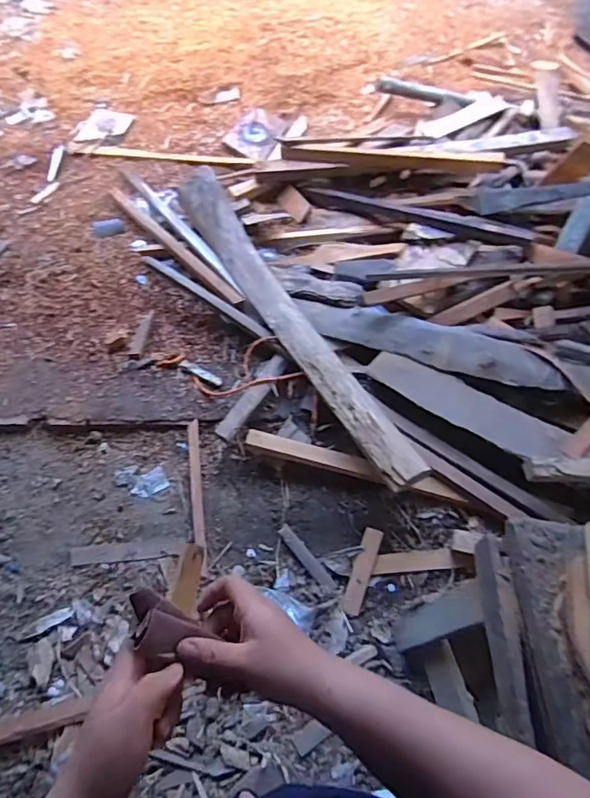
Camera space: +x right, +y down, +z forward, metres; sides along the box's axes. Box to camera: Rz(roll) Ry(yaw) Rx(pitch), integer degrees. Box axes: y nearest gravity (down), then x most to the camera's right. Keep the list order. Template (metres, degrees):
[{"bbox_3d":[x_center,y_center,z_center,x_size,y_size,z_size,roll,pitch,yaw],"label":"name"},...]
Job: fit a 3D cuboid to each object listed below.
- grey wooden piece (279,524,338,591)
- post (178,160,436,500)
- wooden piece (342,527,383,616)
[{"bbox_3d":[0.034,0.433,1.466,0.035,0.017,0.214,-33,63,-22],"label":"grey wooden piece"},{"bbox_3d":[-0.038,-0.283,1.692,0.162,0.146,1.355,-23,60,-17],"label":"post"},{"bbox_3d":[0.183,0.463,1.449,0.050,0.016,0.231,19,57,11],"label":"wooden piece"}]

